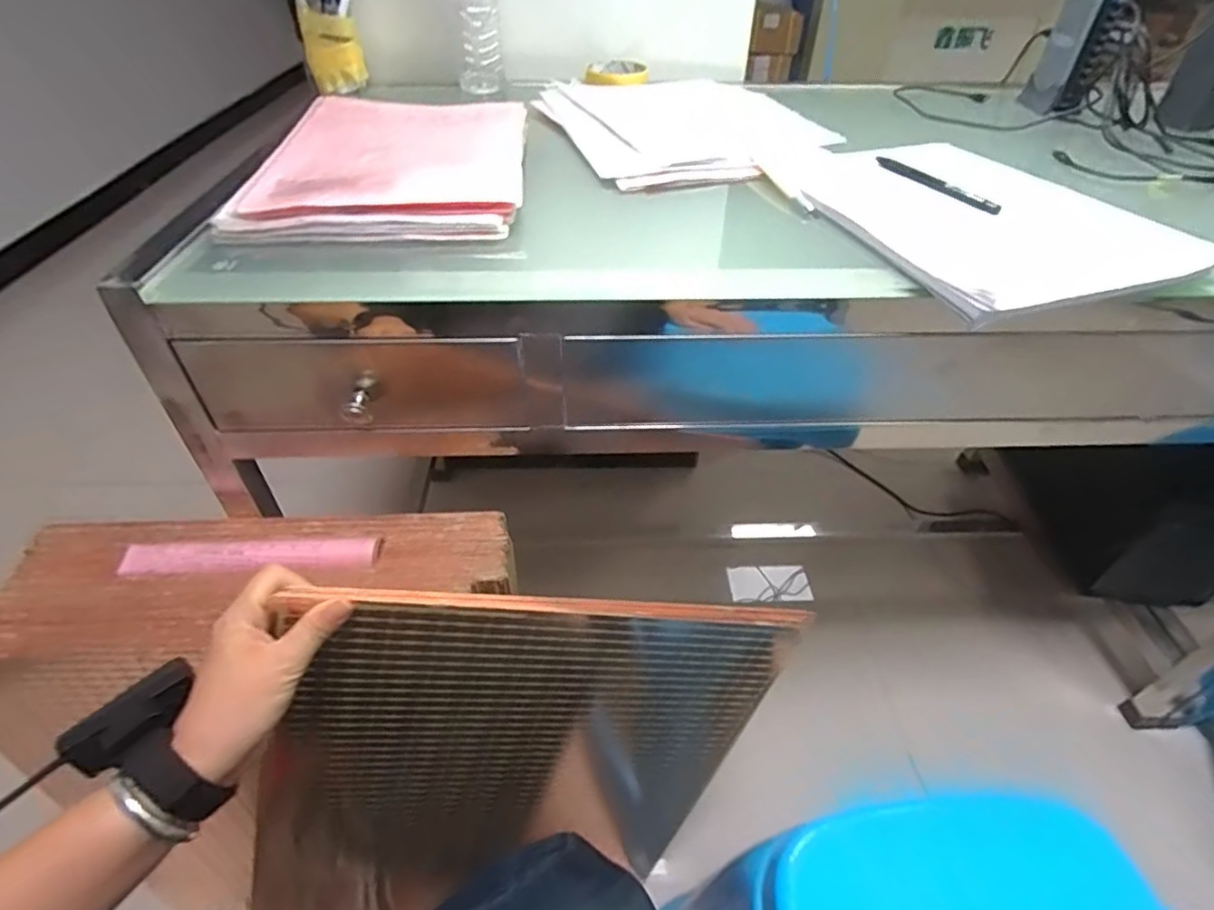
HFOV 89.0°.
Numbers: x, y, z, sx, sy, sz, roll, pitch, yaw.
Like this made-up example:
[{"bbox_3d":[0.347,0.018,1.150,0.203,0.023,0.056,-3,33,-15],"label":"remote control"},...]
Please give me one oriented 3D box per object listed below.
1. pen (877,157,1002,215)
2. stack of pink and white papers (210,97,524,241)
[{"bbox_3d":[0.295,-0.246,0.558,0.015,0.011,0.141,-18,47,-20],"label":"pen"},{"bbox_3d":[-0.194,-0.282,0.590,0.230,0.032,0.317,0,43,-2],"label":"stack of pink and white papers"}]

